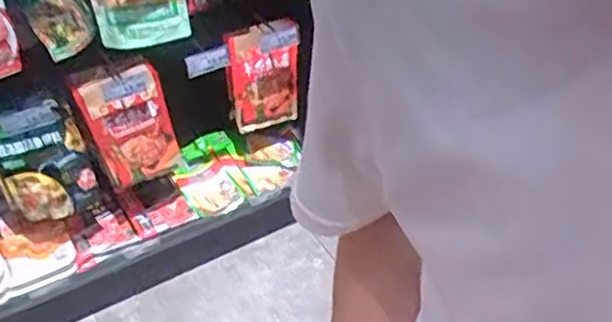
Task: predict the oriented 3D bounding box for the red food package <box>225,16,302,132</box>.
[{"bbox_3d":[-0.091,-0.180,1.465,0.175,0.324,0.028,-24,51,-17],"label":"red food package"}]

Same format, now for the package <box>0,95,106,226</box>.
[{"bbox_3d":[-0.534,0.012,1.312,0.184,0.304,0.071,-24,47,-23],"label":"package"}]

